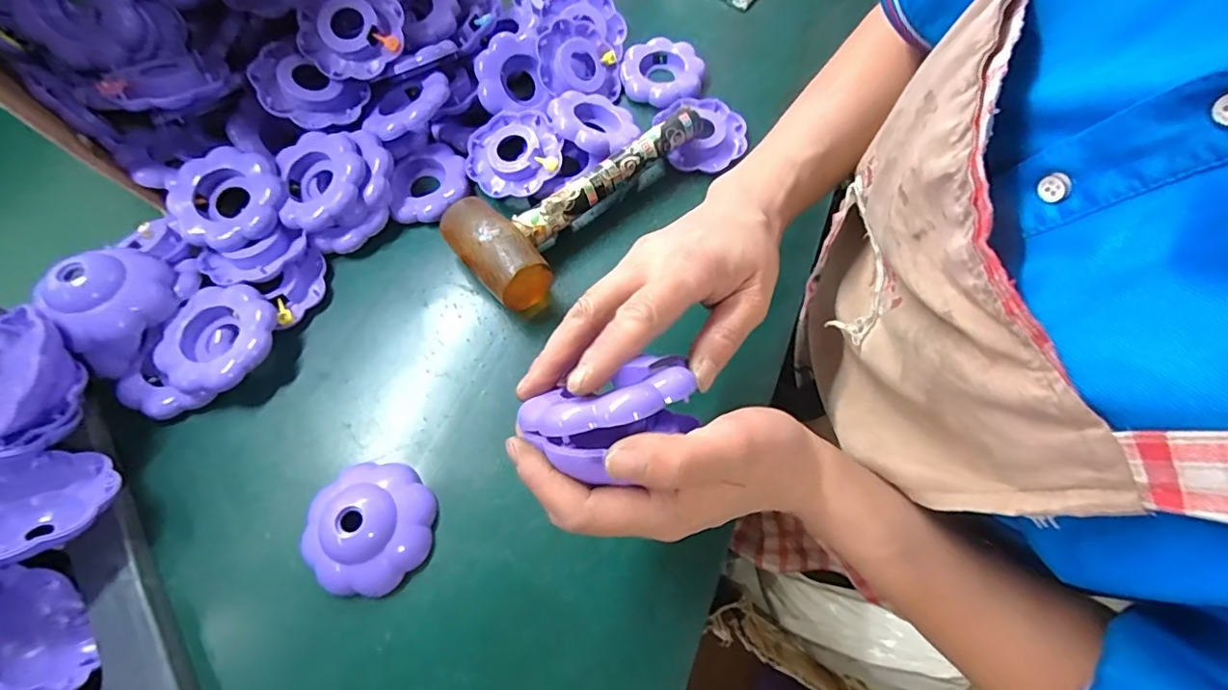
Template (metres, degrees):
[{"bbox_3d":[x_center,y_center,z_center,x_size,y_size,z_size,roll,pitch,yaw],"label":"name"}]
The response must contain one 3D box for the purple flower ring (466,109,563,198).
[{"bbox_3d":[-0.089,-0.170,0.472,0.082,0.023,0.083,0,66,1],"label":"purple flower ring"}]

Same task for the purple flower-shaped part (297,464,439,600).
[{"bbox_3d":[-0.163,0.117,0.353,0.080,0.031,0.079,0,66,1],"label":"purple flower-shaped part"}]

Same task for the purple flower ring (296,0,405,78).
[{"bbox_3d":[-0.221,-0.267,0.452,0.085,0.023,0.084,-27,93,-4],"label":"purple flower ring"}]

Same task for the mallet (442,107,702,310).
[{"bbox_3d":[-0.035,-0.133,0.452,0.092,0.055,0.228,38,71,16],"label":"mallet"}]

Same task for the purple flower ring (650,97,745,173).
[{"bbox_3d":[0.084,-0.198,0.499,0.080,0.020,0.086,0,66,1],"label":"purple flower ring"}]

